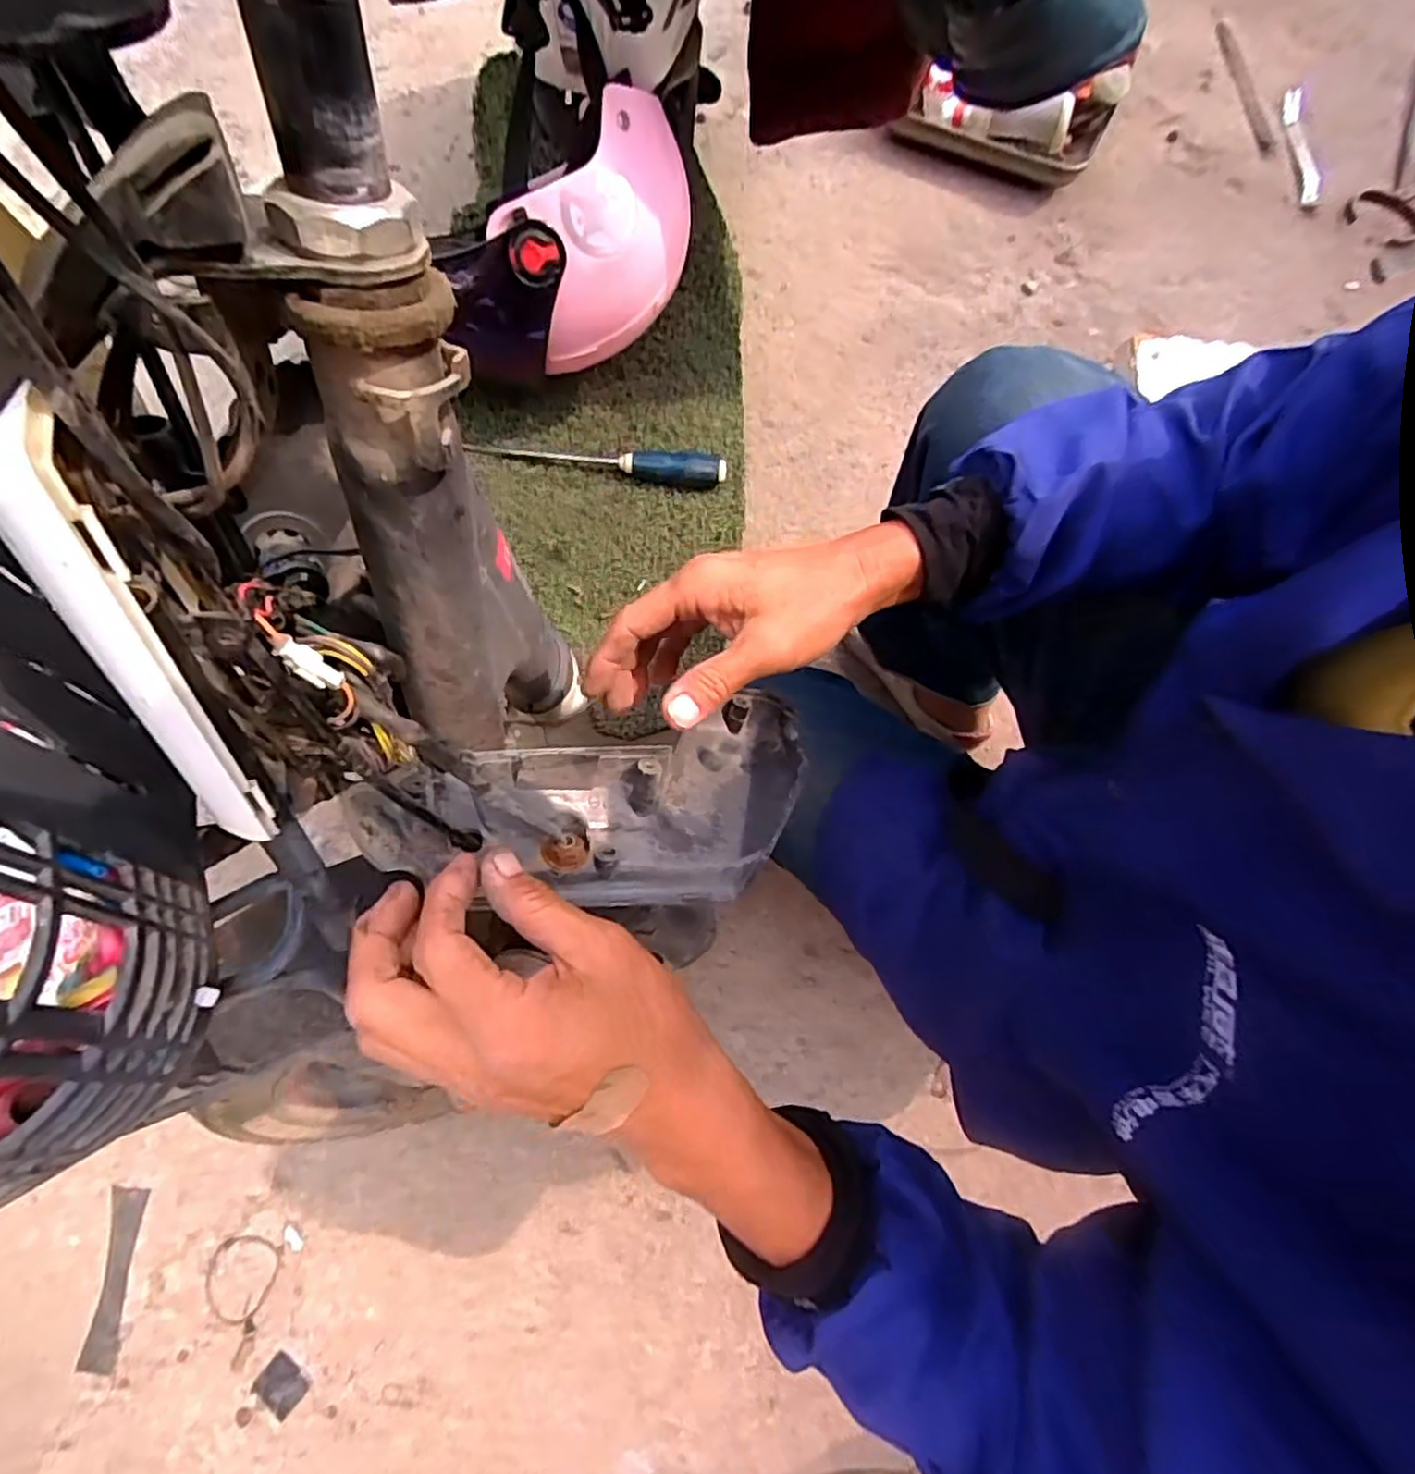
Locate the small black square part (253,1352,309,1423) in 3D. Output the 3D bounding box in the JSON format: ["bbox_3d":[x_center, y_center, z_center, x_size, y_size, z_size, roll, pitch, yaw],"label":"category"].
[{"bbox_3d":[-0.445,0.677,0.723,0.047,0.005,0.041,38,79,7],"label":"small black square part"}]

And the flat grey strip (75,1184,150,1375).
[{"bbox_3d":[-0.635,0.578,0.741,0.035,0.004,0.176,6,80,-9],"label":"flat grey strip"}]

